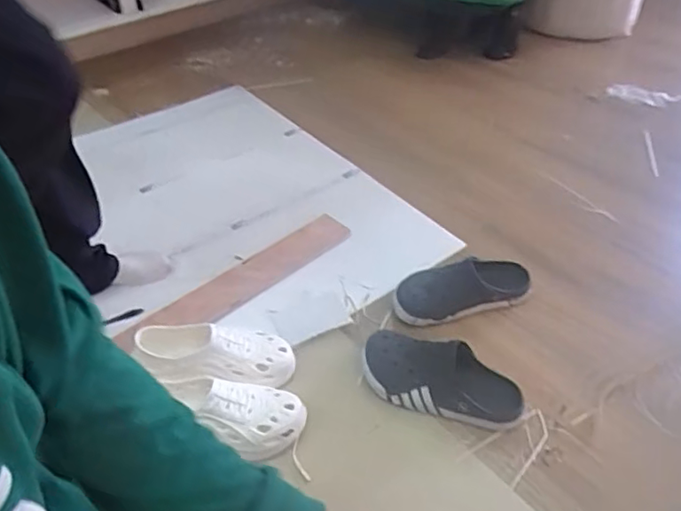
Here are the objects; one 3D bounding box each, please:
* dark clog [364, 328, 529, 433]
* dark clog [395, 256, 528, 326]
[{"bbox_3d":[0.167,0.206,0.953,0.258,0.073,0.103,13,45,14],"label":"dark clog"},{"bbox_3d":[0.233,0.058,1.111,0.269,0.076,0.111,-12,45,-12],"label":"dark clog"}]

